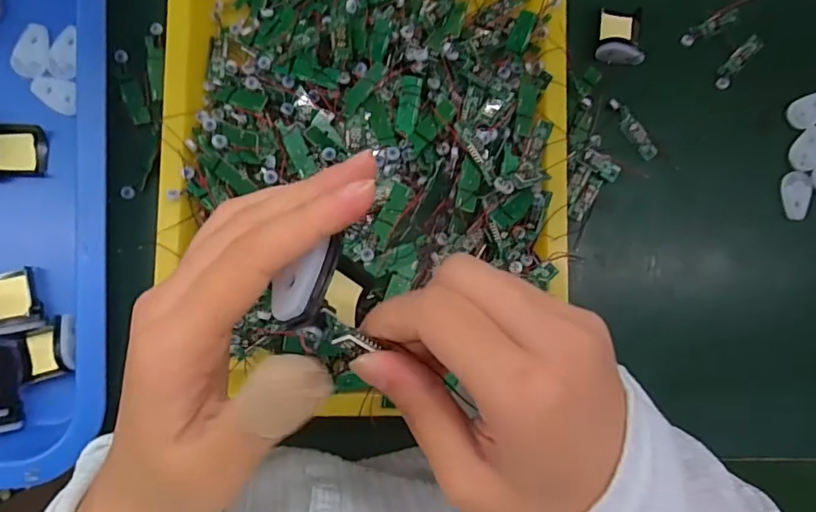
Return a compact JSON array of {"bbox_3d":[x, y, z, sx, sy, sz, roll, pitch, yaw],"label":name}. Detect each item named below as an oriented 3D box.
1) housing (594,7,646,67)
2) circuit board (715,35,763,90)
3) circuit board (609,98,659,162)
[{"bbox_3d":[0.154,-0.159,0.385,0.032,0.015,0.043,5,86,-5],"label":"housing"},{"bbox_3d":[0.250,-0.148,0.402,0.013,0.006,0.052,42,84,-1],"label":"circuit board"},{"bbox_3d":[0.167,-0.094,0.391,0.015,0.007,0.051,-32,89,-6],"label":"circuit board"}]

